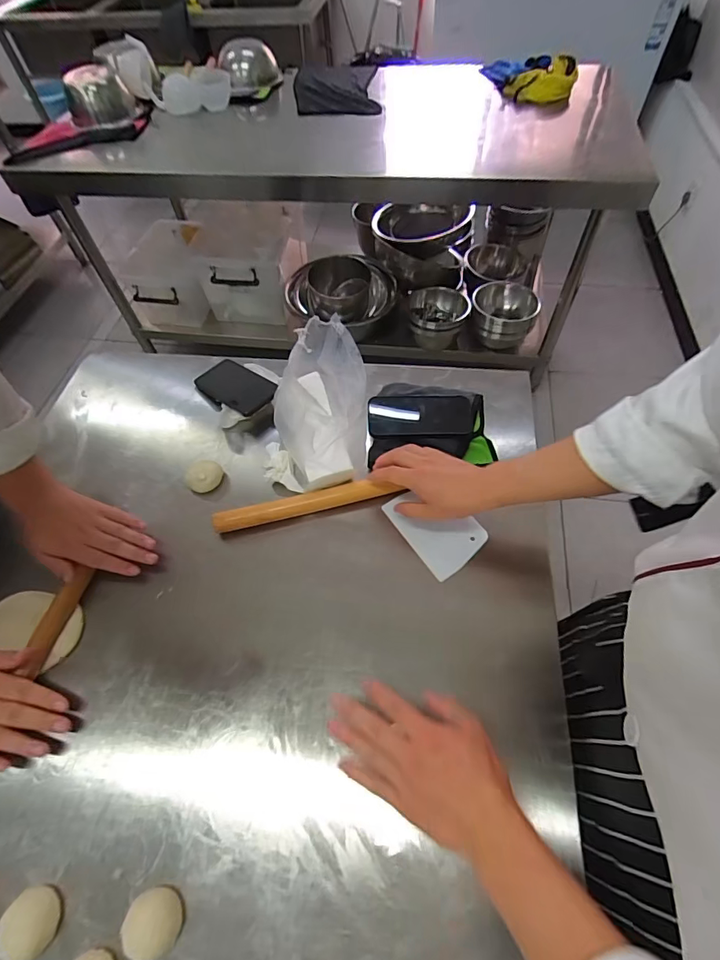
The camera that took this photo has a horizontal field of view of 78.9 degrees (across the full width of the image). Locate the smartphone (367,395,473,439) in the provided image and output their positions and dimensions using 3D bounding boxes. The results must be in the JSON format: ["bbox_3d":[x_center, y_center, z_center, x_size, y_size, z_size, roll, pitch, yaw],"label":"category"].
[{"bbox_3d":[0.091,-0.097,0.649,0.156,0.014,0.078,-1,56,-5],"label":"smartphone"}]

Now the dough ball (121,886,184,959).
[{"bbox_3d":[-0.181,0.389,0.385,0.043,0.026,0.047,-1,58,1],"label":"dough ball"}]

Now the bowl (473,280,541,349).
[{"bbox_3d":[0.502,-0.578,1.536,0.212,0.154,0.211,-1,58,2],"label":"bowl"}]

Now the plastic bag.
[{"bbox_3d":[-0.061,-0.111,0.611,0.120,0.124,0.218,-14,58,-6],"label":"plastic bag"}]

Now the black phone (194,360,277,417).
[{"bbox_3d":[-0.195,-0.152,0.705,0.151,0.013,0.076,30,68,29],"label":"black phone"}]

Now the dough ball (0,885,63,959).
[{"bbox_3d":[-0.291,0.394,0.389,0.043,0.030,0.043,-1,58,1],"label":"dough ball"}]

